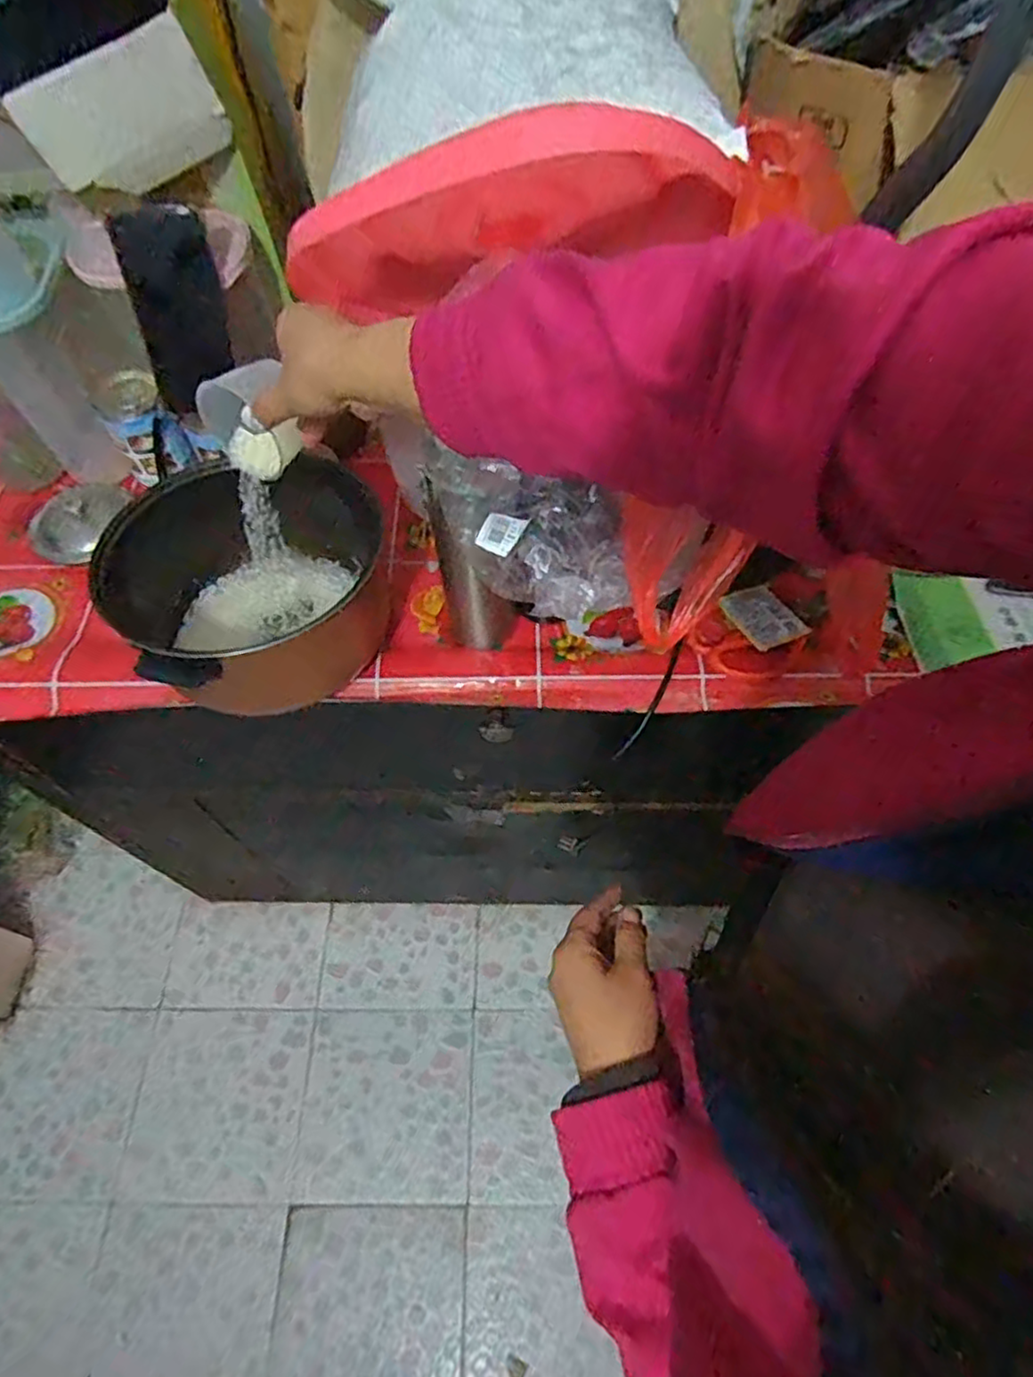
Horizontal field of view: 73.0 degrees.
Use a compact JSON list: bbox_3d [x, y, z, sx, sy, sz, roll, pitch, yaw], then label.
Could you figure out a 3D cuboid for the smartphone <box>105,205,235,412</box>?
[{"bbox_3d":[-0.306,-0.342,0.636,0.075,0.159,0.008,-13,45,-16],"label":"smartphone"}]

